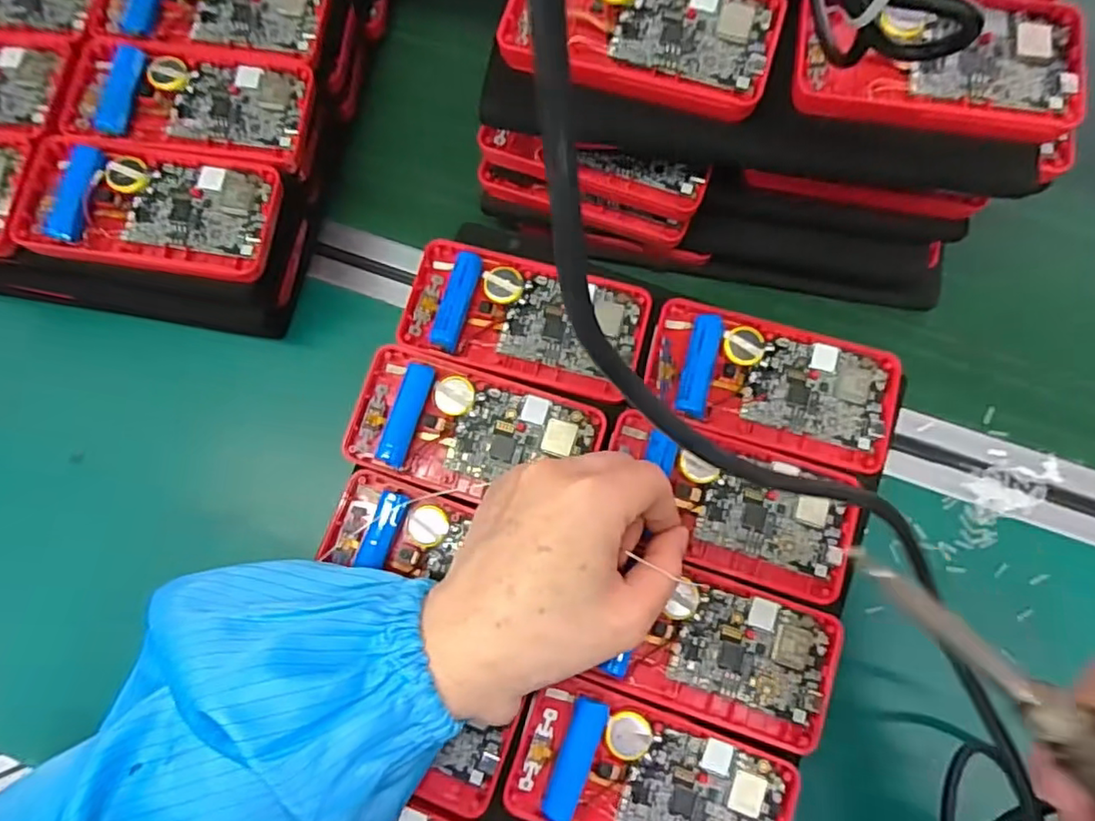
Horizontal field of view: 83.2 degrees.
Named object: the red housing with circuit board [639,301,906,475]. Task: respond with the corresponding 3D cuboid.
[{"bbox_3d":[0.111,-0.015,0.305,0.120,0.014,0.061,16,78,6],"label":"red housing with circuit board"}]

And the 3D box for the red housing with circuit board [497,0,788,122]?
[{"bbox_3d":[0.041,-0.170,0.277,0.119,0.012,0.066,12,78,5],"label":"red housing with circuit board"}]

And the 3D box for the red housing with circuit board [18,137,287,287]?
[{"bbox_3d":[-0.200,-0.102,0.312,0.119,0.021,0.064,6,77,4],"label":"red housing with circuit board"}]

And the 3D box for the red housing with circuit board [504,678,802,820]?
[{"bbox_3d":[0.046,0.165,0.272,0.120,0.013,0.063,19,78,7],"label":"red housing with circuit board"}]

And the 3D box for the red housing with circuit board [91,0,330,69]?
[{"bbox_3d":[-0.183,-0.224,0.342,0.116,0.017,0.061,3,75,3],"label":"red housing with circuit board"}]

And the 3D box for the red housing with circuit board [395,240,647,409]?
[{"bbox_3d":[-0.012,-0.048,0.312,0.120,0.014,0.061,15,78,6],"label":"red housing with circuit board"}]

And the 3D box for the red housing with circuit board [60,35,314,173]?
[{"bbox_3d":[-0.189,-0.164,0.329,0.117,0.021,0.062,5,77,4],"label":"red housing with circuit board"}]

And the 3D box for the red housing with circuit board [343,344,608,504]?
[{"bbox_3d":[-0.036,0.011,0.303,0.118,0.012,0.061,16,78,6],"label":"red housing with circuit board"}]

